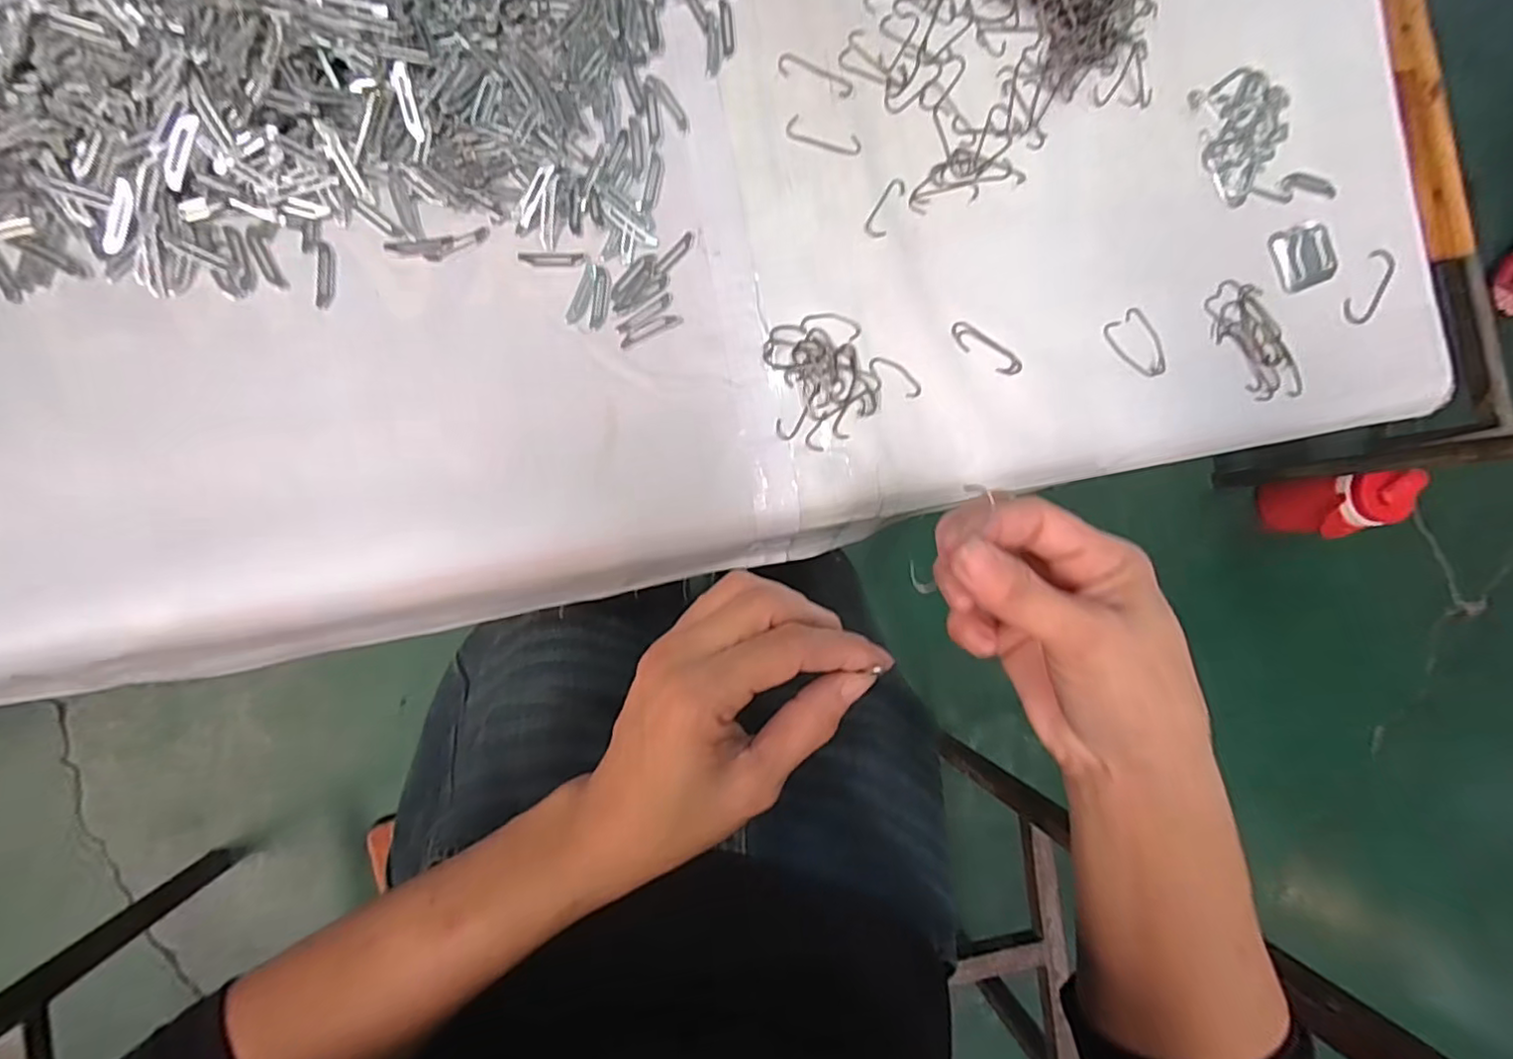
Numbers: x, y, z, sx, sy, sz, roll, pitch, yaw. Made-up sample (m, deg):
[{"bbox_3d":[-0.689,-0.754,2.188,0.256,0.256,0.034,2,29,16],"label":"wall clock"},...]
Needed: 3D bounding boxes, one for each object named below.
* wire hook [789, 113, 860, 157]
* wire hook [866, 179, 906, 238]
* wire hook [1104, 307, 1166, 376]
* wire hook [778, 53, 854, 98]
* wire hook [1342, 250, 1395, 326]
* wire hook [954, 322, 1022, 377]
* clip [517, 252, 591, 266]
[{"bbox_3d":[0.038,-0.217,0.353,0.042,0.004,0.013,15,87,-9],"label":"wire hook"},{"bbox_3d":[0.073,-0.181,0.359,0.013,0.004,0.038,25,86,-8],"label":"wire hook"},{"bbox_3d":[0.231,-0.112,0.387,0.026,0.004,0.043,-40,92,1],"label":"wire hook"},{"bbox_3d":[0.033,-0.251,0.353,0.043,0.004,0.013,18,87,-9],"label":"wire hook"},{"bbox_3d":[0.392,-0.155,0.410,0.021,0.006,0.052,30,85,-8],"label":"wire hook"},{"bbox_3d":[0.133,-0.104,0.370,0.046,0.004,0.014,31,85,-8],"label":"wire hook"},{"bbox_3d":[-0.104,-0.139,0.329,0.035,0.004,0.007,-3,89,-9],"label":"clip"}]

